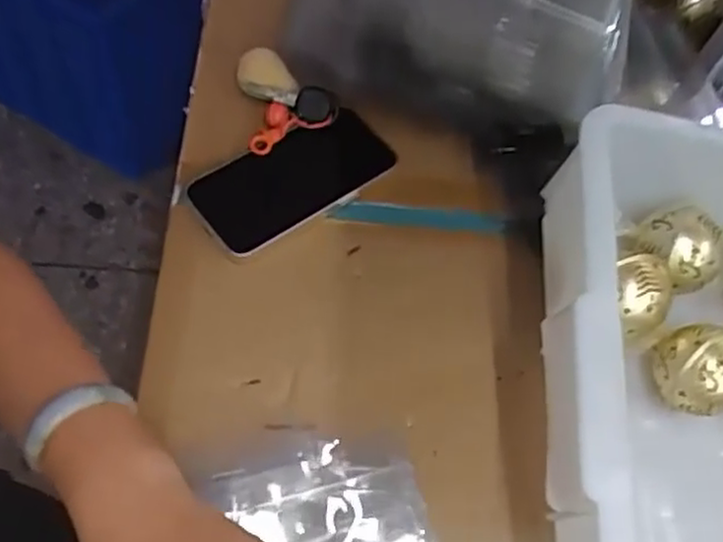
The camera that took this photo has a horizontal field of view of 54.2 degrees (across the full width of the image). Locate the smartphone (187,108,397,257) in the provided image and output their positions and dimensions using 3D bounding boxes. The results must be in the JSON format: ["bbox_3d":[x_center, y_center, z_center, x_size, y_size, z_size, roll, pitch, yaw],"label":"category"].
[{"bbox_3d":[-0.046,-0.066,0.500,0.141,0.013,0.068,-31,64,-26],"label":"smartphone"}]

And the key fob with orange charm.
[{"bbox_3d":[-0.052,-0.127,0.518,0.068,0.028,0.073,-7,63,-11],"label":"key fob with orange charm"}]

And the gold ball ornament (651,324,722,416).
[{"bbox_3d":[0.202,0.062,0.427,0.046,0.048,0.053,-28,69,-20],"label":"gold ball ornament"}]

